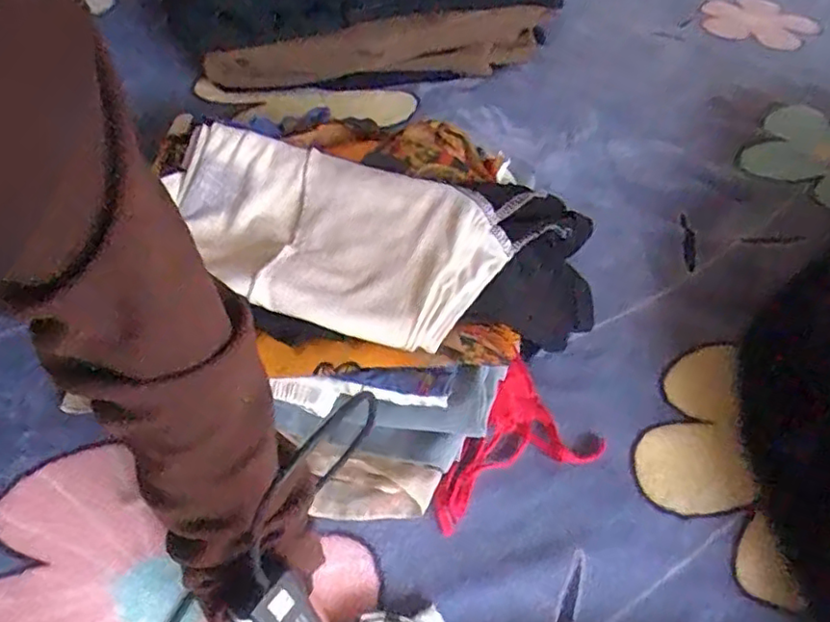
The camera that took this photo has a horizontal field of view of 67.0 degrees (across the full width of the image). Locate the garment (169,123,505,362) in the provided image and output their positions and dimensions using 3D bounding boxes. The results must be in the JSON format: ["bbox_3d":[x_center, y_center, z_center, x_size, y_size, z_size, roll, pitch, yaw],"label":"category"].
[{"bbox_3d":[-0.064,-0.054,0.425,0.225,0.033,0.143,23,53,12],"label":"garment"}]

